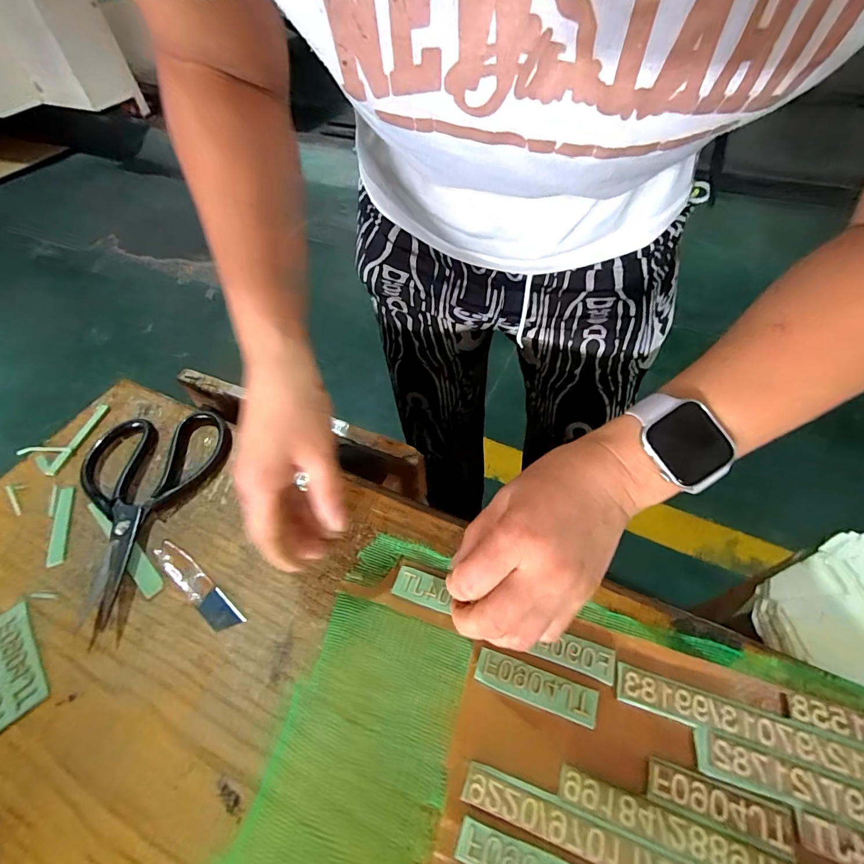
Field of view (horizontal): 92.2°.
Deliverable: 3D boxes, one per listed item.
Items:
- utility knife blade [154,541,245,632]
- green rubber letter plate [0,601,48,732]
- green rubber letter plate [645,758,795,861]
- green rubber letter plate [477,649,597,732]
[{"bbox_3d":[-0.173,0.111,0.304,0.091,0.007,0.019,32,60,24],"label":"utility knife blade"},{"bbox_3d":[-0.287,0.157,0.275,0.043,0.006,0.076,-34,58,-21],"label":"green rubber letter plate"},{"bbox_3d":[0.153,0.197,0.220,0.070,0.004,0.020,15,55,14],"label":"green rubber letter plate"},{"bbox_3d":[0.064,0.157,0.258,0.072,0.005,0.020,15,55,14],"label":"green rubber letter plate"}]

